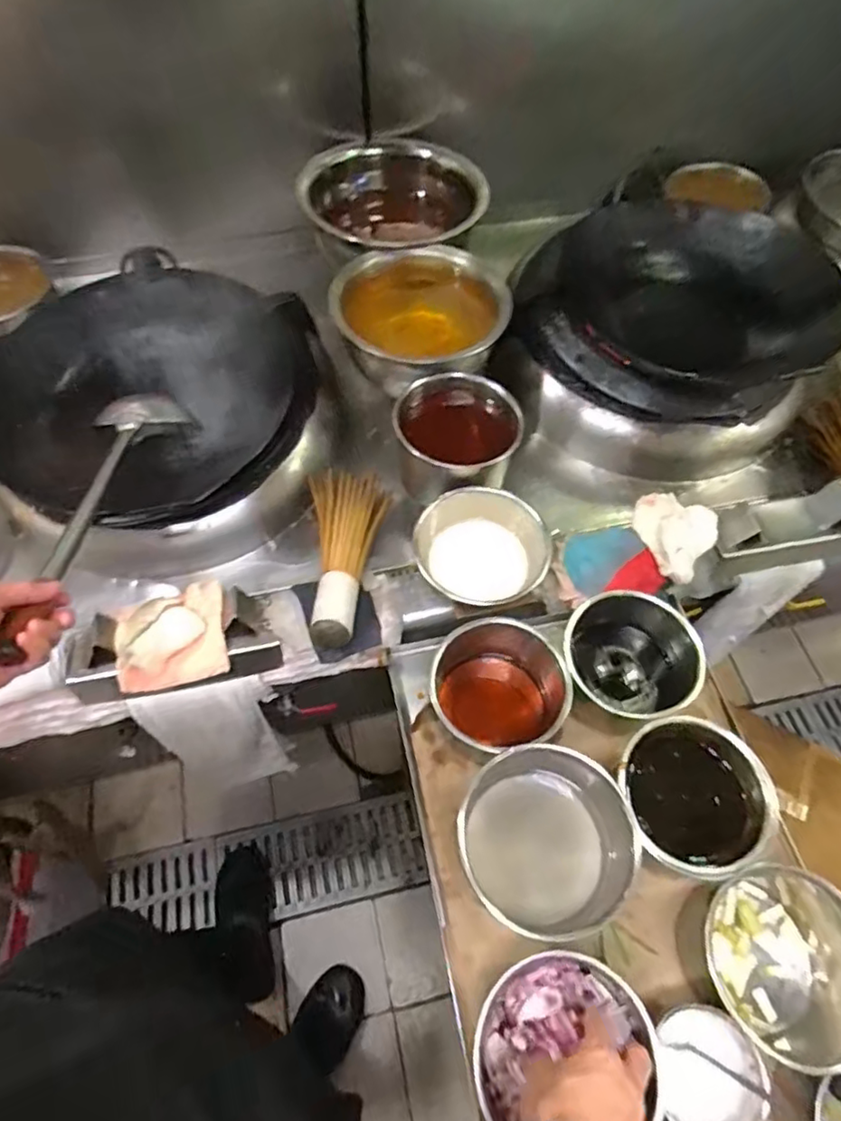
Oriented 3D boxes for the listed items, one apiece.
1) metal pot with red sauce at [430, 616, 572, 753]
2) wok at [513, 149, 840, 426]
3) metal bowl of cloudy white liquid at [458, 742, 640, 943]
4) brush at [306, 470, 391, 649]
[{"bbox_3d":[0.091,0.160,0.734,0.145,0.125,0.147,0,60,-1],"label":"metal pot with red sauce"},{"bbox_3d":[0.395,-0.399,0.993,0.415,0.157,0.398,0,60,-1],"label":"wok"},{"bbox_3d":[0.139,0.311,0.687,0.173,0.072,0.188,0,60,-1],"label":"metal bowl of cloudy white liquid"},{"bbox_3d":[-0.101,-0.018,0.821,0.109,0.045,0.298,-1,46,-1],"label":"brush"}]

